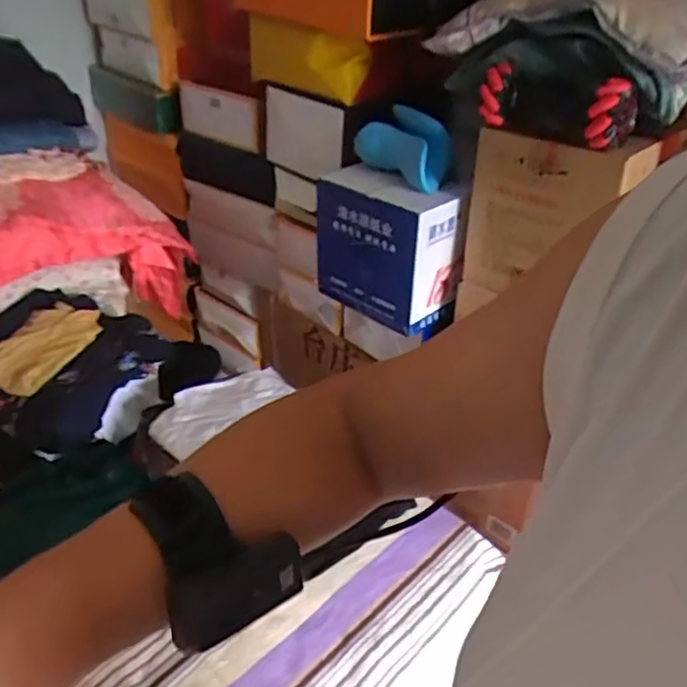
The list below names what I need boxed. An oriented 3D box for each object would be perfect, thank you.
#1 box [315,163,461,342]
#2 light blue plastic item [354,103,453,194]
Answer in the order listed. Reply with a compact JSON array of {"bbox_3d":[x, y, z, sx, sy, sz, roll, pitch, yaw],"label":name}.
[{"bbox_3d":[0.078,-0.183,1.269,0.267,0.247,0.127,27,39,33],"label":"box"},{"bbox_3d":[0.108,-0.382,1.244,0.182,0.136,0.064,21,37,27],"label":"light blue plastic item"}]

